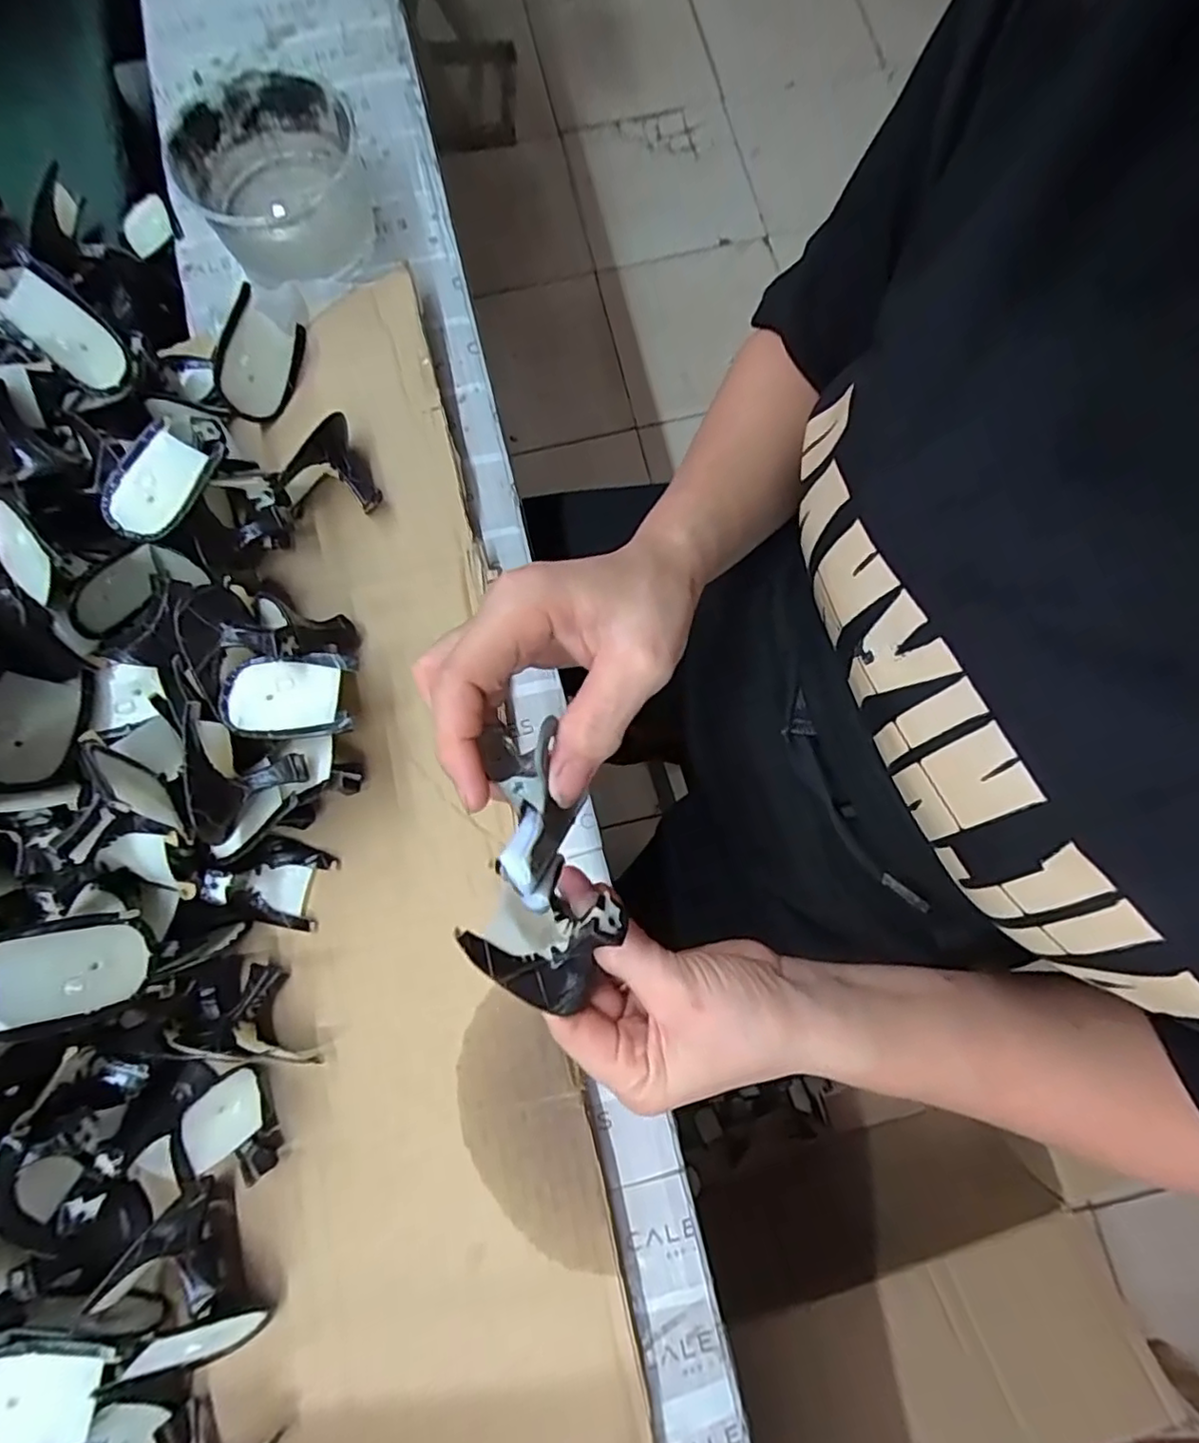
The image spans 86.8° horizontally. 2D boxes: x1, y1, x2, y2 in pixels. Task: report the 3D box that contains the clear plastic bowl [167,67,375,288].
[{"bbox_3d":[-0.204,-0.341,0.404,0.108,0.049,0.107,0,79,0],"label":"clear plastic bowl"}]

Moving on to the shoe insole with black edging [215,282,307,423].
[{"bbox_3d":[-0.212,-0.224,0.394,0.010,0.046,0.068,22,93,28],"label":"shoe insole with black edging"}]

